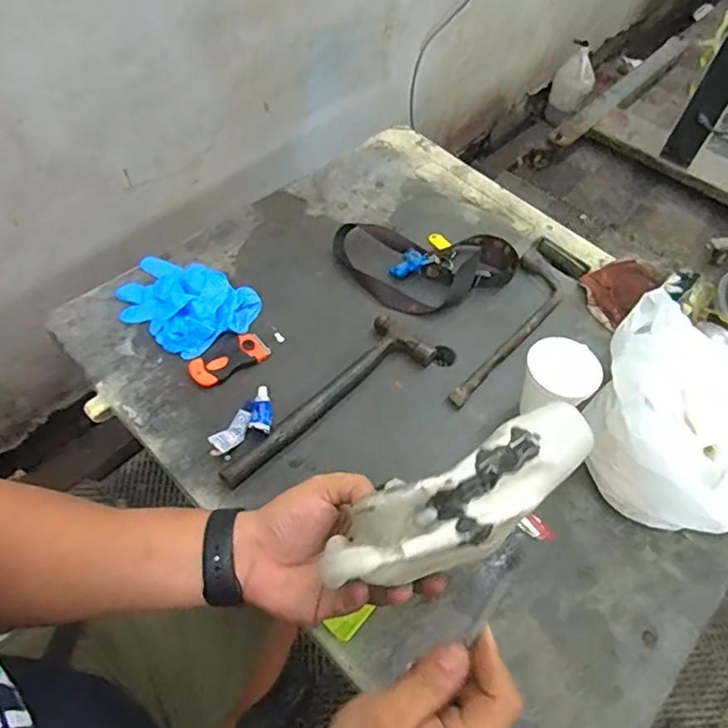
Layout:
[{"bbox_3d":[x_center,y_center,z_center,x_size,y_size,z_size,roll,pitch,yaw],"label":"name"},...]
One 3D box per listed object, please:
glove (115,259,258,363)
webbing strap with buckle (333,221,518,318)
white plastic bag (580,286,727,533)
[{"bbox_3d":[-0.236,-0.084,0.736,0.176,0.030,0.122,28,57,13],"label":"glove"},{"bbox_3d":[0.091,-0.136,0.808,0.250,0.024,0.156,-2,56,-8],"label":"webbing strap with buckle"},{"bbox_3d":[0.340,0.058,0.607,0.209,0.124,0.250,35,59,17],"label":"white plastic bag"}]

